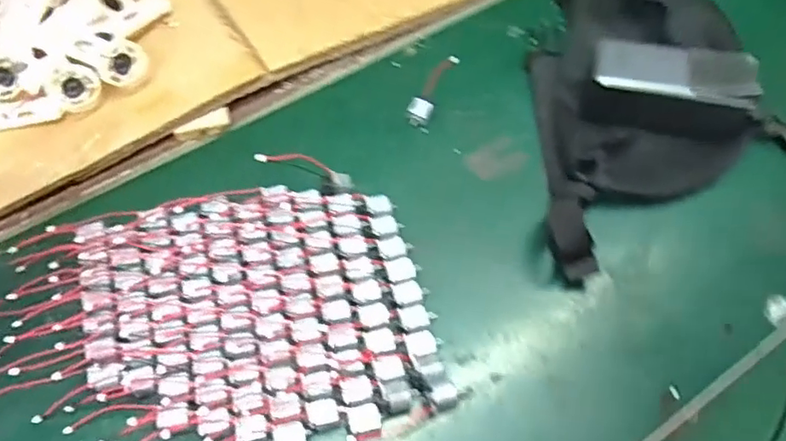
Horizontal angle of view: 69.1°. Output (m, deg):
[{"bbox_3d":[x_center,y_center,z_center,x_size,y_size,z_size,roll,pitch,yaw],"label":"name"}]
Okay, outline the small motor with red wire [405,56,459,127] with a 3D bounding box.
[{"bbox_3d":[0.037,-0.125,0.529,0.021,0.014,0.094,19,61,13],"label":"small motor with red wire"}]

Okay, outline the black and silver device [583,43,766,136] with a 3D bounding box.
[{"bbox_3d":[0.234,-0.113,0.488,0.134,0.055,0.065,16,65,6],"label":"black and silver device"}]

